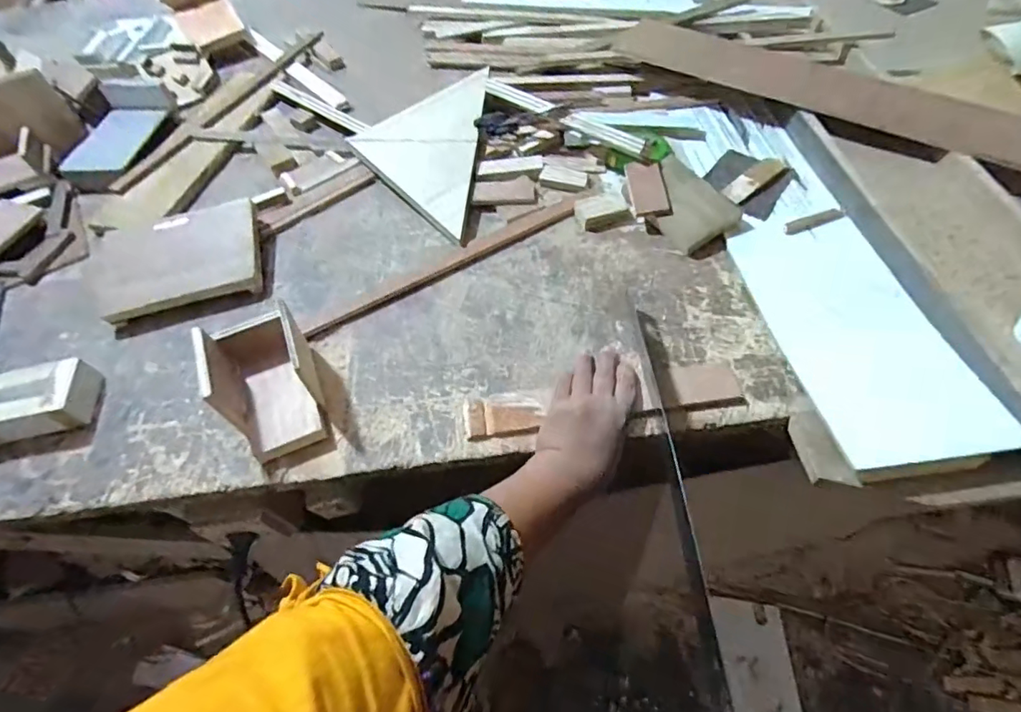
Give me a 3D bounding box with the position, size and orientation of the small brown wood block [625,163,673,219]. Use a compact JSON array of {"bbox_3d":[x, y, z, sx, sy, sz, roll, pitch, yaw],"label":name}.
[{"bbox_3d":[0.170,-0.205,0.660,0.047,0.008,0.080,-5,67,-1],"label":"small brown wood block"}]

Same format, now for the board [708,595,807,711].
[{"bbox_3d":[0.501,0.678,1.049,0.152,0.025,0.363,1,60,-2],"label":"board"}]

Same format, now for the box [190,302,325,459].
[{"bbox_3d":[-0.235,0.019,0.518,0.089,0.086,0.139,-21,58,-10],"label":"box"}]

